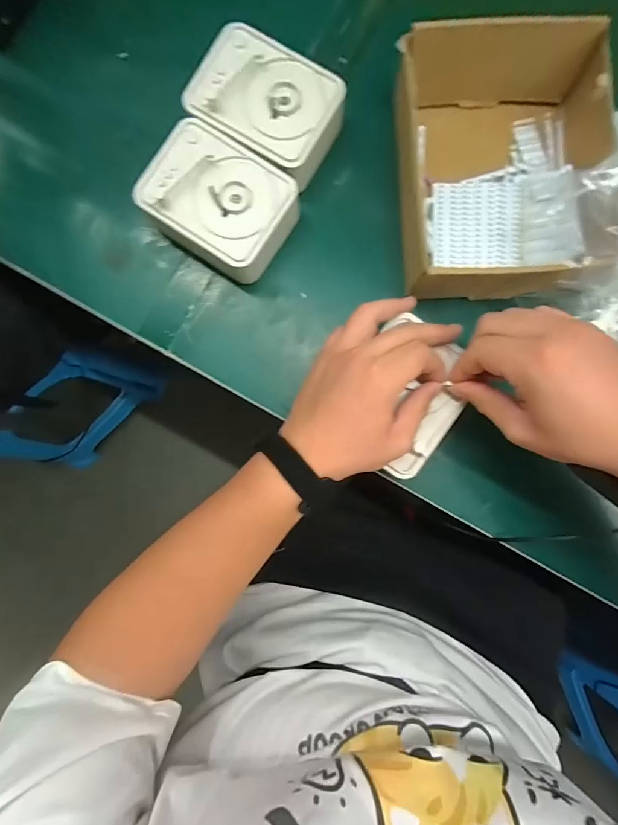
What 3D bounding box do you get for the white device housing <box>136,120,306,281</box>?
[{"bbox_3d":[-0.086,-0.196,0.369,0.127,0.048,0.103,32,85,3],"label":"white device housing"}]

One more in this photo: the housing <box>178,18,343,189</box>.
[{"bbox_3d":[-0.040,-0.288,0.369,0.126,0.046,0.097,29,85,3],"label":"housing"}]

